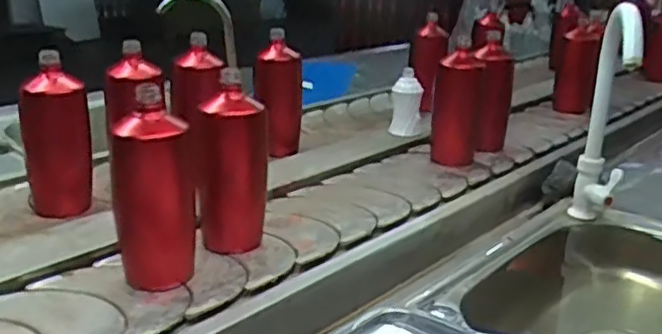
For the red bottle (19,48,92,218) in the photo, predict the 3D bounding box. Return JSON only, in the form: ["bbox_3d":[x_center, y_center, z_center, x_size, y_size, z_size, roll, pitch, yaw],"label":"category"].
[{"bbox_3d":[-0.362,-0.041,0.896,0.077,0.197,0.067,-7,23,-26],"label":"red bottle"}]

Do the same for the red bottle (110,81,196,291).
[{"bbox_3d":[-0.182,0.026,0.714,0.079,0.192,0.065,-16,28,-41],"label":"red bottle"}]

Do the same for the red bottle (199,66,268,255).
[{"bbox_3d":[-0.115,0.001,0.806,0.070,0.186,0.062,16,24,30],"label":"red bottle"}]

